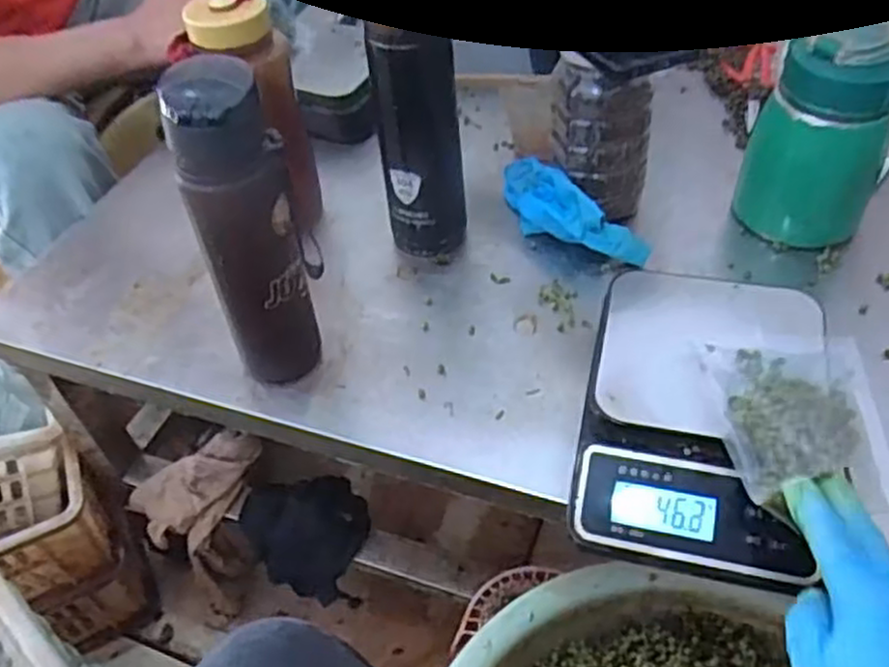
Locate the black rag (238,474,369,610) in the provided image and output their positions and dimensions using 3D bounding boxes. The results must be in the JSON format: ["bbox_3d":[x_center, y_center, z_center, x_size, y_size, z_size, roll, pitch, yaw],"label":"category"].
[{"bbox_3d":[-0.142,0.198,0.778,0.122,0.050,0.122,29,86,13],"label":"black rag"}]

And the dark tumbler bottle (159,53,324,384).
[{"bbox_3d":[-0.127,-0.064,0.519,0.073,0.231,0.061,-18,48,-12],"label":"dark tumbler bottle"}]

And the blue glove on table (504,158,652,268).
[{"bbox_3d":[0.101,-0.112,0.673,0.050,0.054,0.173,-31,52,-22],"label":"blue glove on table"}]

